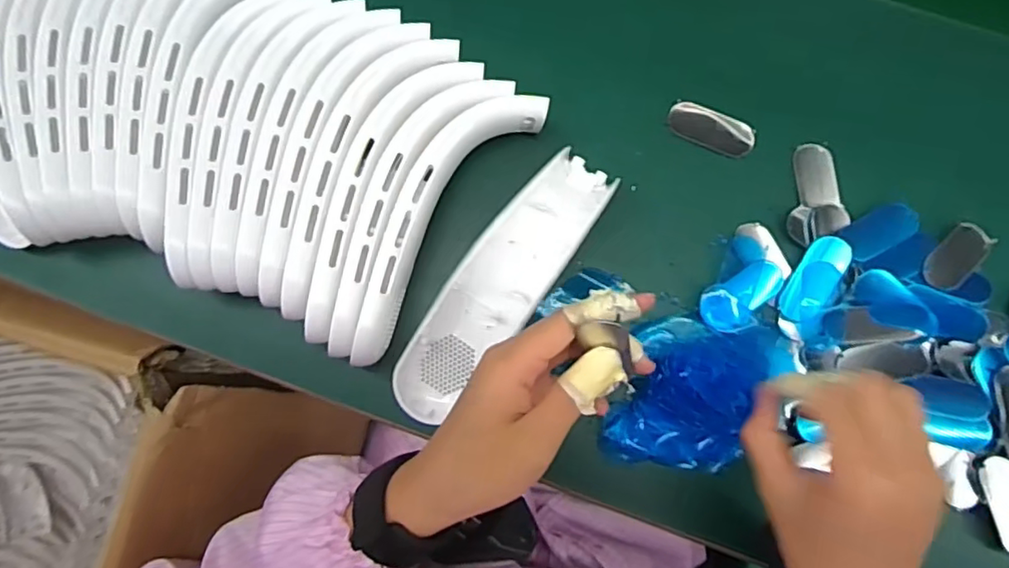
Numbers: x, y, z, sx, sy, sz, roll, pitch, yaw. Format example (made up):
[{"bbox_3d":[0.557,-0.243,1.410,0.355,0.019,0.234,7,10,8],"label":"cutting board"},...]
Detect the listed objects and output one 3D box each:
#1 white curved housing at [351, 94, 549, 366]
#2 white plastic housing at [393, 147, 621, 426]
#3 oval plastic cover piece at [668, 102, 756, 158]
[{"bbox_3d":[-0.045,-0.043,0.382,0.045,0.032,0.193,34,84,5],"label":"white curved housing"},{"bbox_3d":[-0.001,0.000,0.386,0.051,0.043,0.194,35,84,5],"label":"white plastic housing"},{"bbox_3d":[0.141,-0.107,0.417,0.059,0.004,0.026,21,84,3],"label":"oval plastic cover piece"}]

